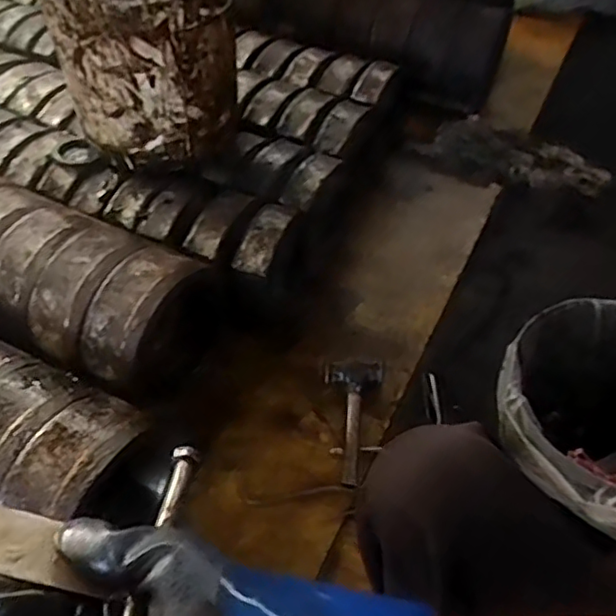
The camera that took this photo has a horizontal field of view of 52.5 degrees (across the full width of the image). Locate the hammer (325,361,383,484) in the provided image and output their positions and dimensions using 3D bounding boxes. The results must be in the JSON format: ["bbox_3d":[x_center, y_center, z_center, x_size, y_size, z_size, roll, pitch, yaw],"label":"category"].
[{"bbox_3d":[0.068,0.172,0.957,0.088,0.034,0.197,4,50,3],"label":"hammer"}]

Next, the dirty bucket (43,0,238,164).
[{"bbox_3d":[-0.254,-0.438,0.979,0.265,0.341,0.288,0,50,0],"label":"dirty bucket"}]

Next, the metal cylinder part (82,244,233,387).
[{"bbox_3d":[-0.223,0.012,0.924,0.100,0.184,0.218,20,53,16],"label":"metal cylinder part"}]

